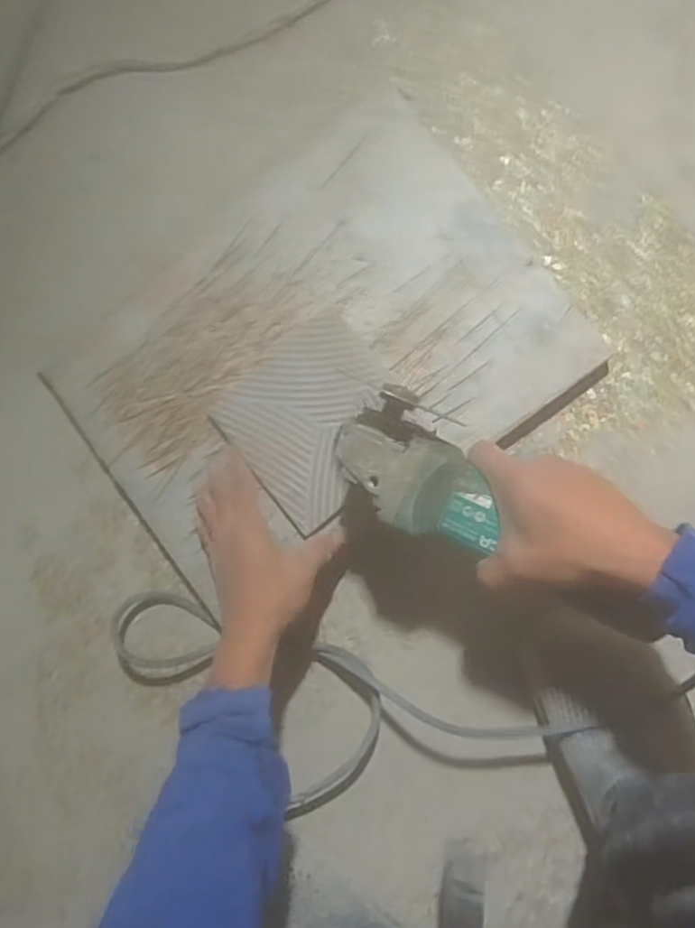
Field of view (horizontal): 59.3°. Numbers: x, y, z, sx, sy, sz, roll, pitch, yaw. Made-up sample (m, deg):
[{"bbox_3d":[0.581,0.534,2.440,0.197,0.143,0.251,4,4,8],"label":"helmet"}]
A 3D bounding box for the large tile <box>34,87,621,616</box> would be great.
[{"bbox_3d":[-0.031,-0.090,0.554,0.424,0.017,0.314,-36,82,4],"label":"large tile"}]

